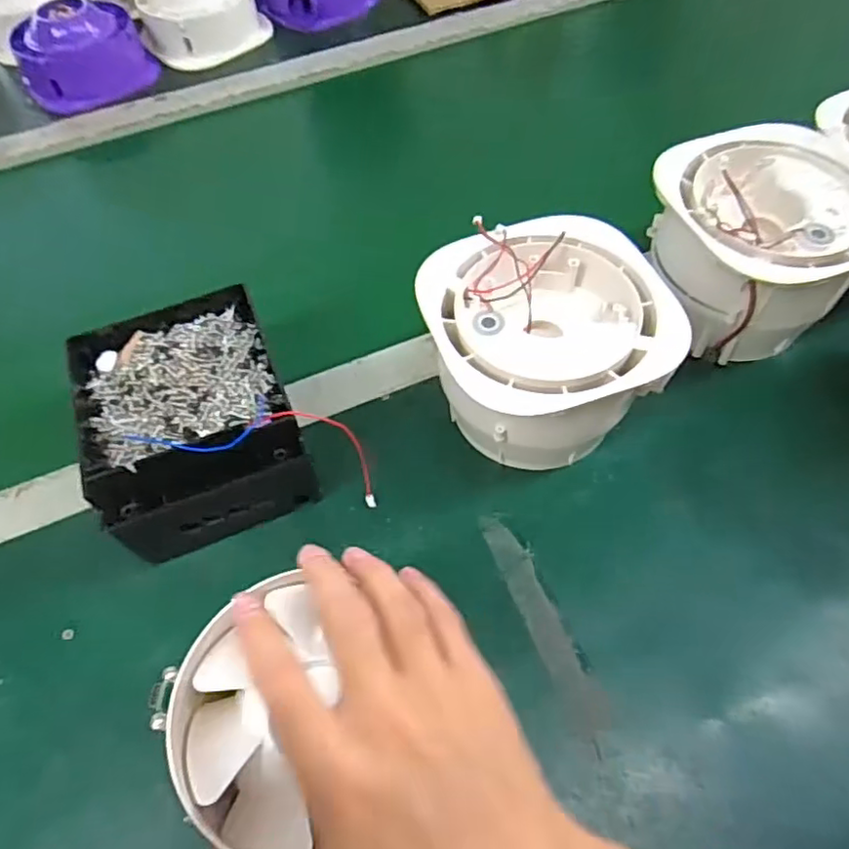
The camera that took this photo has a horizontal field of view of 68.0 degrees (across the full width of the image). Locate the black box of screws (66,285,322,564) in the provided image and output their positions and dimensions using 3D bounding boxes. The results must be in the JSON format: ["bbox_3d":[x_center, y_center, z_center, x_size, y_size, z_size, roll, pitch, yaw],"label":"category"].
[{"bbox_3d":[-0.151,-0.003,0.406,0.121,0.072,0.149,-22,58,-11],"label":"black box of screws"}]

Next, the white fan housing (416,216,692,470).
[{"bbox_3d":[0.073,-0.041,0.408,0.140,0.104,0.137,-18,57,-8],"label":"white fan housing"}]

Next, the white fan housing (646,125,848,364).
[{"bbox_3d":[0.232,-0.120,0.451,0.131,0.109,0.134,-1,57,2],"label":"white fan housing"}]

